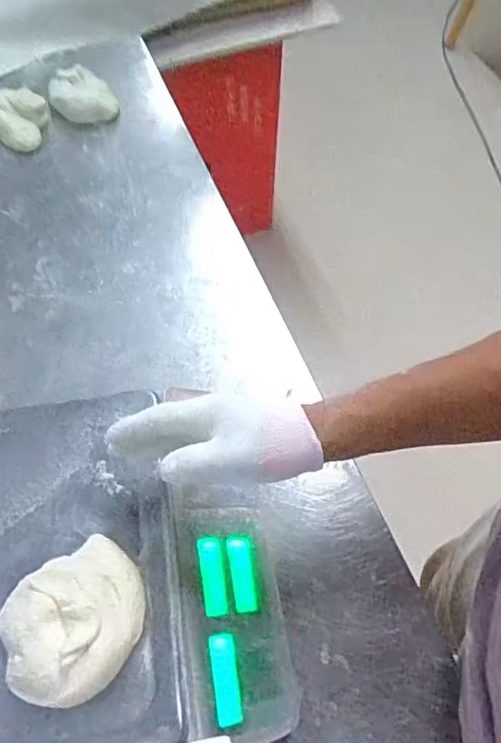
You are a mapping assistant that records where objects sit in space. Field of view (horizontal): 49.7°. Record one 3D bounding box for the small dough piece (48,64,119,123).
[{"bbox_3d":[-0.293,-0.479,0.947,0.108,0.043,0.117,-15,63,-8],"label":"small dough piece"}]

